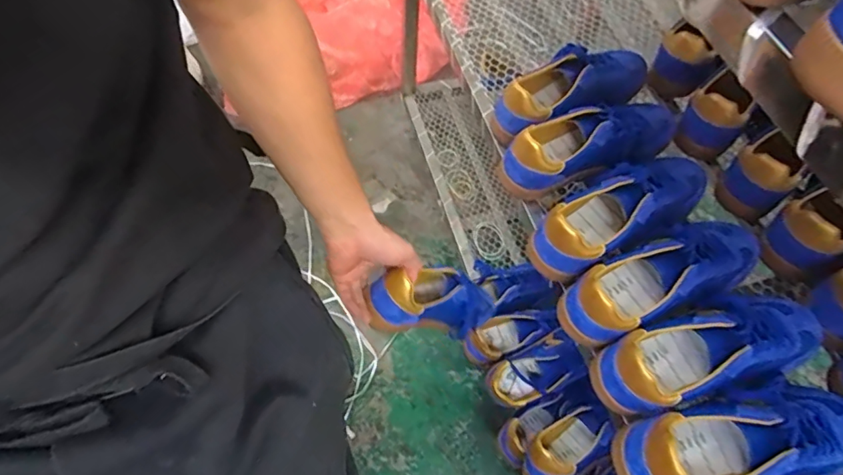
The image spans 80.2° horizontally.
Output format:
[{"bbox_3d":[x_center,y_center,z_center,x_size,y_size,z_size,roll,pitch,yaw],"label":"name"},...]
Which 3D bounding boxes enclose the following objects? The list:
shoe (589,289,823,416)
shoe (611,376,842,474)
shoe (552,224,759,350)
[{"bbox_3d":[0.300,0.114,0.507,0.241,0.074,0.083,-15,63,-12],"label":"shoe"},{"bbox_3d":[0.307,0.186,0.464,0.235,0.078,0.083,-6,61,-7],"label":"shoe"},{"bbox_3d":[0.266,0.044,0.550,0.242,0.076,0.083,-21,64,-15],"label":"shoe"}]

